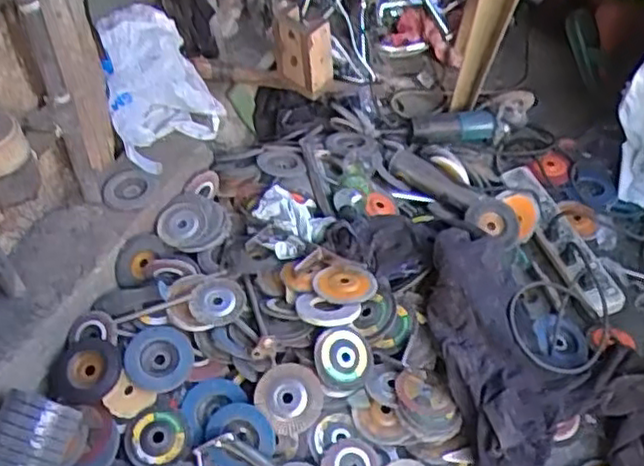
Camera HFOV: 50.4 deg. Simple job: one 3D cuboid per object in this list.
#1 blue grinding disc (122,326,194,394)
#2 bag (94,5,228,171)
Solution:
[{"bbox_3d":[-0.240,0.184,1.003,0.096,0.014,0.094,2,70,-4],"label":"blue grinding disc"},{"bbox_3d":[-0.280,-0.256,1.198,0.183,0.181,0.265,-15,51,-11],"label":"bag"}]

